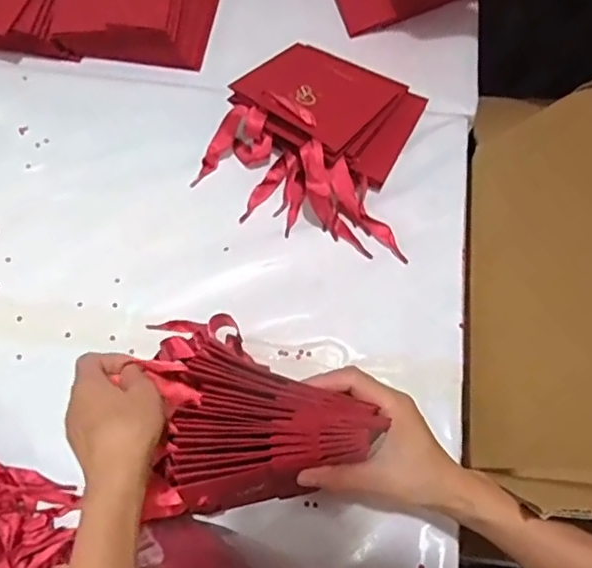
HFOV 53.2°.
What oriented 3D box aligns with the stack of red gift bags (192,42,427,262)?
[{"bbox_3d":[0.035,-0.173,0.655,0.230,0.073,0.226,20,69,10],"label":"stack of red gift bags"}]

